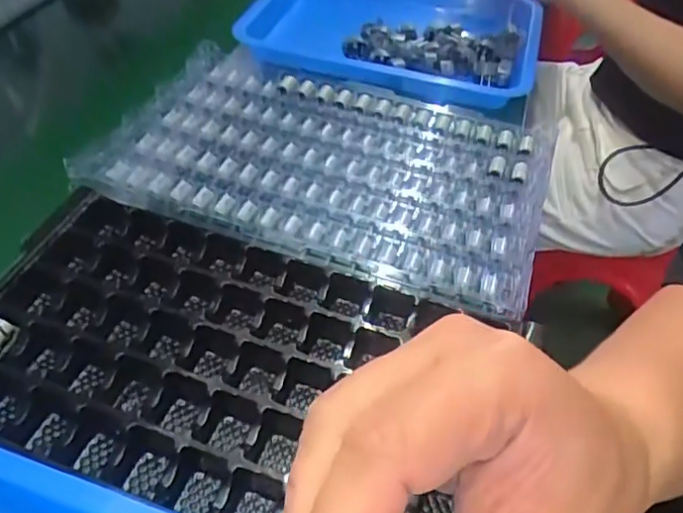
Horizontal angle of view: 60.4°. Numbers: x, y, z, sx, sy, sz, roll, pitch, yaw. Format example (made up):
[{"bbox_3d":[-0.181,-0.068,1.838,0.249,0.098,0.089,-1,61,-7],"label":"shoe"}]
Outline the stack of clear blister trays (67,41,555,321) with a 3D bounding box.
[{"bbox_3d":[-0.010,-0.096,0.526,0.370,0.028,0.265,17,51,10],"label":"stack of clear blister trays"}]

